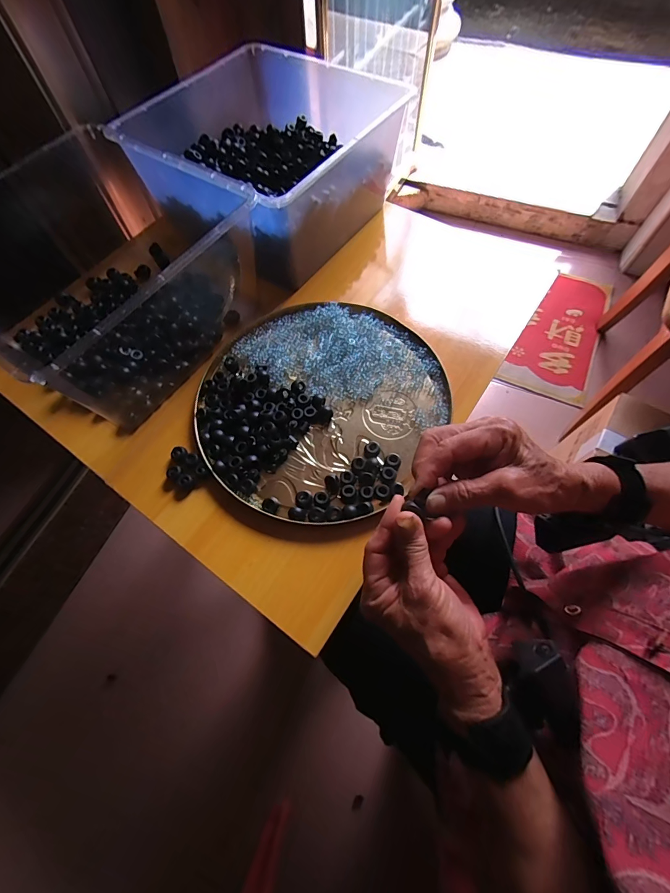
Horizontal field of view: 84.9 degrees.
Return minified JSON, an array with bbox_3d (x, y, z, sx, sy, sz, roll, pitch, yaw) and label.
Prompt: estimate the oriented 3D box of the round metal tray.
[{"bbox_3d":[-0.021,-0.058,0.438,0.269,0.022,0.283,-1,65,2],"label":"round metal tray"}]

